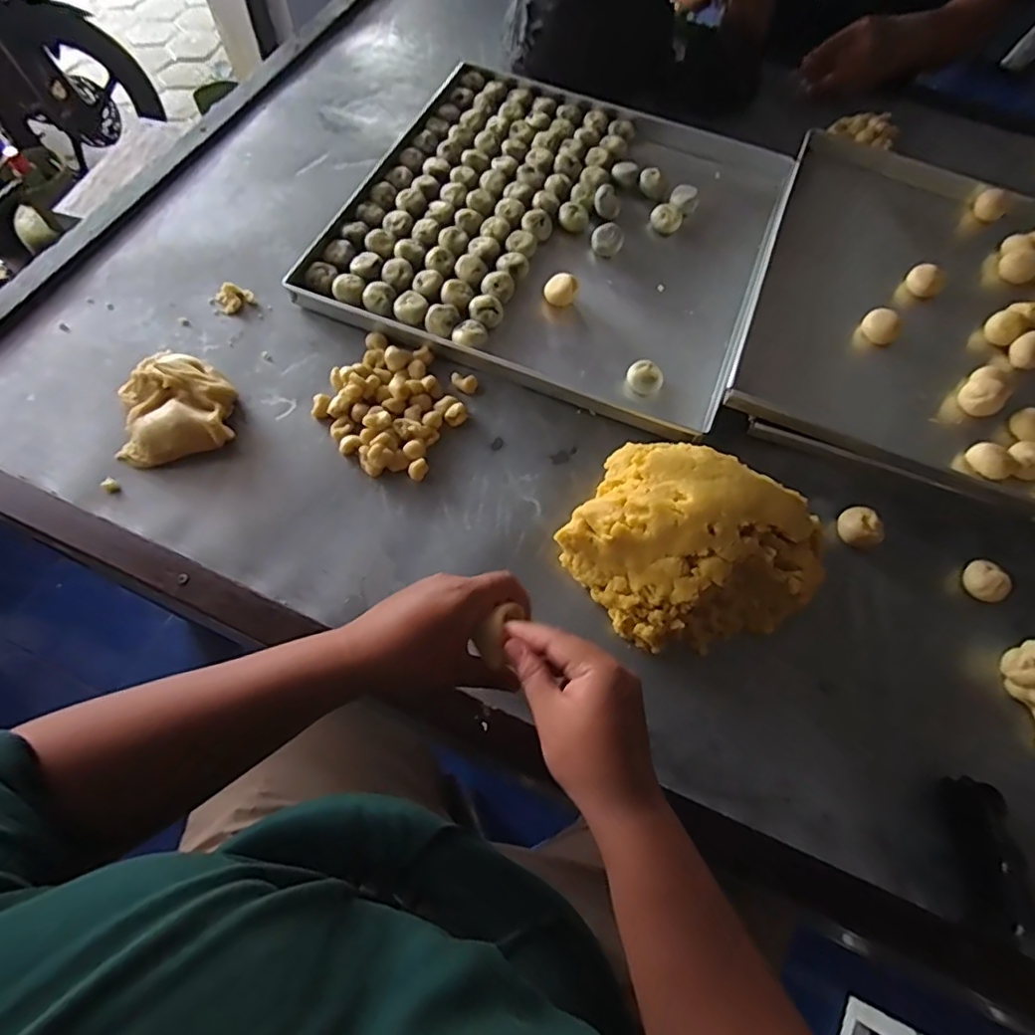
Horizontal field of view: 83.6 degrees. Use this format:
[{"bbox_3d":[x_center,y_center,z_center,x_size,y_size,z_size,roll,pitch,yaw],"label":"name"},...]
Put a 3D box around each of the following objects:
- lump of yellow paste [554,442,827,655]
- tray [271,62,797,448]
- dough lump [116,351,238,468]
[{"bbox_3d":[0.161,0.028,0.532,0.212,0.098,0.179,32,68,11],"label":"lump of yellow paste"},{"bbox_3d":[0.060,-0.386,0.756,0.508,0.030,0.517,20,66,6],"label":"tray"},{"bbox_3d":[-0.360,-0.117,0.608,0.113,0.036,0.123,-8,66,-7],"label":"dough lump"}]

